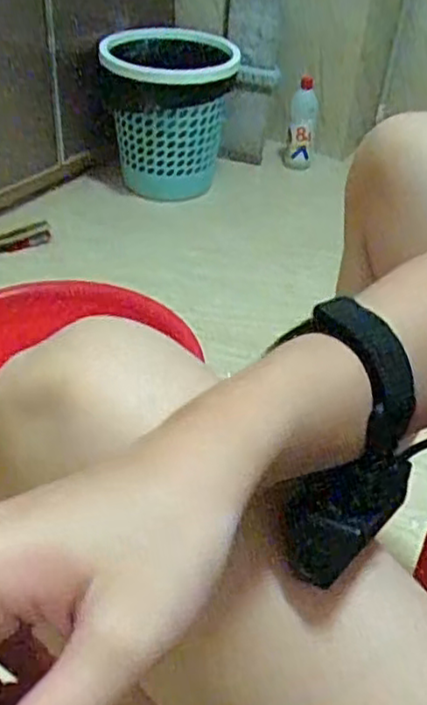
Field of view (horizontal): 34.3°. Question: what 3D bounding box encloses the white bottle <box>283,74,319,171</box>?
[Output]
[{"bbox_3d":[0.193,-0.503,1.540,0.071,0.190,0.054,6,39,3],"label":"white bottle"}]

